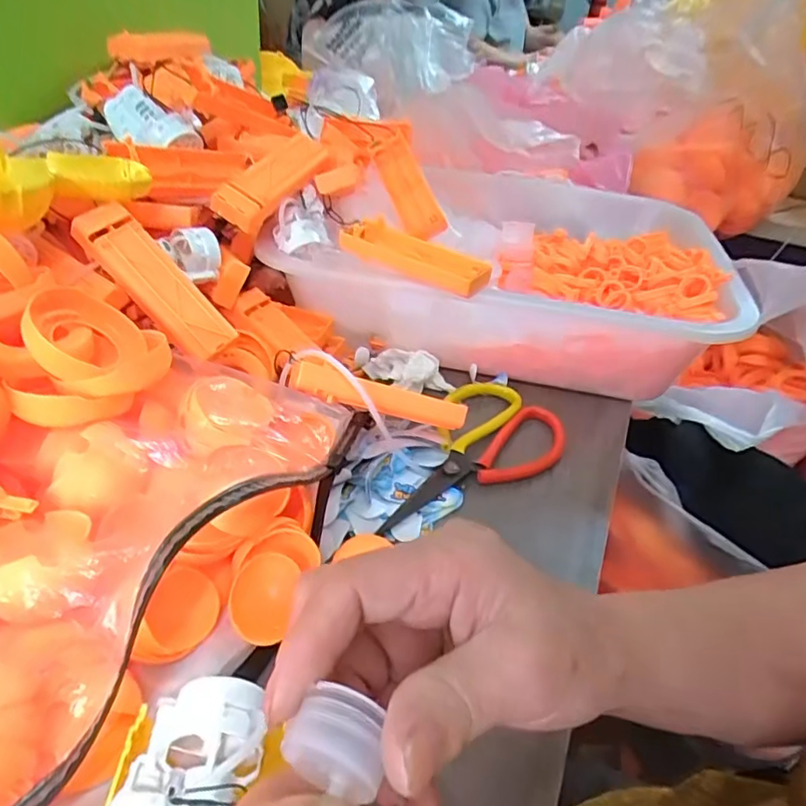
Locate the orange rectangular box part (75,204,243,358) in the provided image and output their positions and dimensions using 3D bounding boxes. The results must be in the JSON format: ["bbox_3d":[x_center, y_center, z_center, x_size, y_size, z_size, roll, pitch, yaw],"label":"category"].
[{"bbox_3d":[-0.146,-0.072,0.347,0.104,0.019,0.028,47,41,-7],"label":"orange rectangular box part"}]

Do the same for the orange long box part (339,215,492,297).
[{"bbox_3d":[0.007,-0.103,0.405,0.110,0.018,0.031,27,41,25],"label":"orange long box part"}]

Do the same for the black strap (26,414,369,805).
[{"bbox_3d":[-0.080,0.081,0.253,0.031,0.093,0.274,22,40,20],"label":"black strap"}]

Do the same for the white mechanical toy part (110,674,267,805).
[{"bbox_3d":[-0.073,0.134,0.200,0.041,0.030,0.068,9,37,4],"label":"white mechanical toy part"}]

